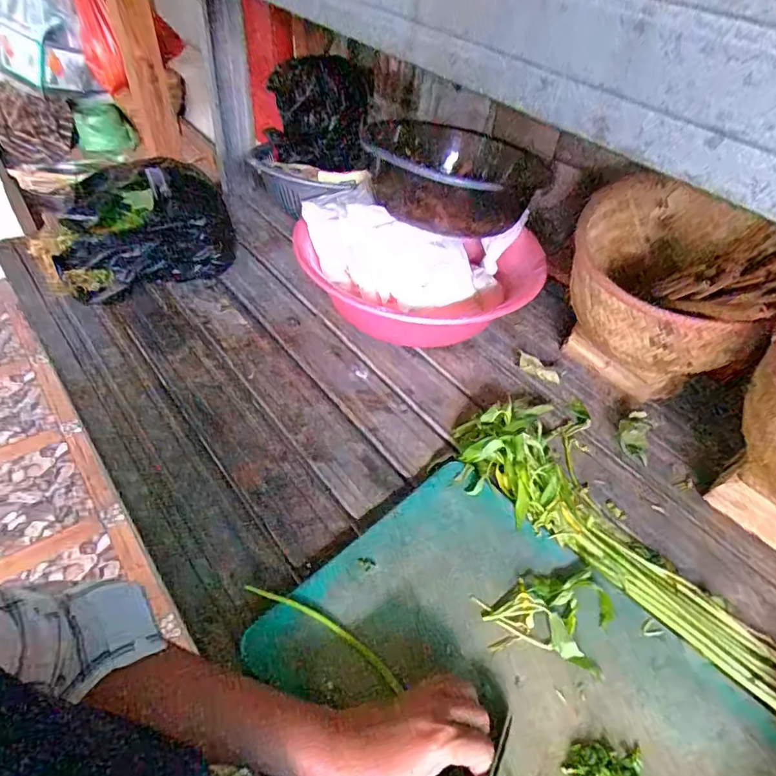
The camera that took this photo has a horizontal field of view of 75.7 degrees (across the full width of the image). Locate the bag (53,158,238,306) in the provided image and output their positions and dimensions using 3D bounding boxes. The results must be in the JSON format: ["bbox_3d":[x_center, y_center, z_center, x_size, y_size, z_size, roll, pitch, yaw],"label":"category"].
[{"bbox_3d":[-0.349,-0.225,0.723,0.233,0.183,0.116,-29,55,-31],"label":"bag"}]

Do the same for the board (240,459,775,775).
[{"bbox_3d":[0.125,0.272,0.405,0.439,0.019,0.292,37,53,27],"label":"board"}]

